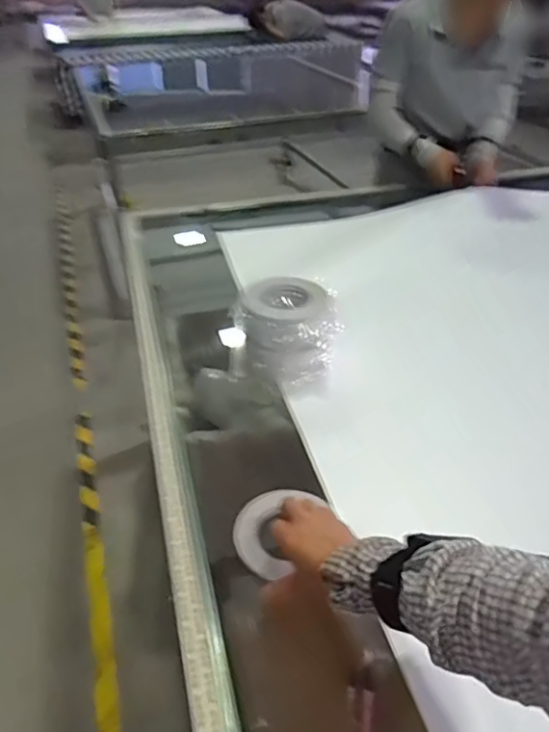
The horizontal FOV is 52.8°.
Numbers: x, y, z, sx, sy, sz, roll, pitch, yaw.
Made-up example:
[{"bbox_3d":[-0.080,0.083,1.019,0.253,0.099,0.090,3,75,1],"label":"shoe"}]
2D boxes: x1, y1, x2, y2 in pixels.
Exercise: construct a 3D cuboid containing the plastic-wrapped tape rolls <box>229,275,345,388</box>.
[{"bbox_3d":[0.021,-0.063,0.913,0.166,0.099,0.158,3,42,-3],"label":"plastic-wrapped tape rolls"}]

